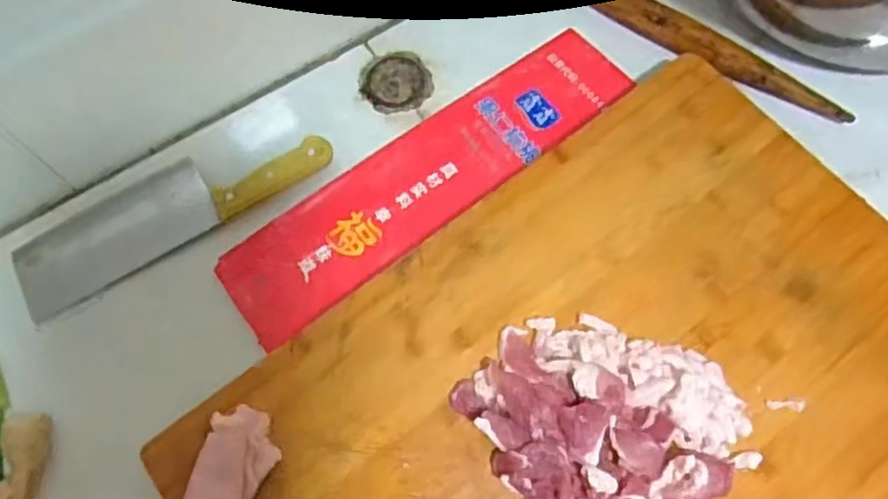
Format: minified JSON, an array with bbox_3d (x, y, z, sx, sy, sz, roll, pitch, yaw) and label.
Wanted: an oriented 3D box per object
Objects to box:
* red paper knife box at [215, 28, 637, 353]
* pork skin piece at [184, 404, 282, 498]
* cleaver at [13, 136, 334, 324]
[{"bbox_3d":[-0.011,-0.066,0.618,0.395,0.010,0.100,-34,70,-10],"label":"red paper knife box"},{"bbox_3d":[-0.152,0.168,0.487,0.051,0.028,0.111,10,69,7],"label":"pork skin piece"},{"bbox_3d":[-0.239,-0.038,0.611,0.279,0.019,0.075,-29,70,-8],"label":"cleaver"}]

